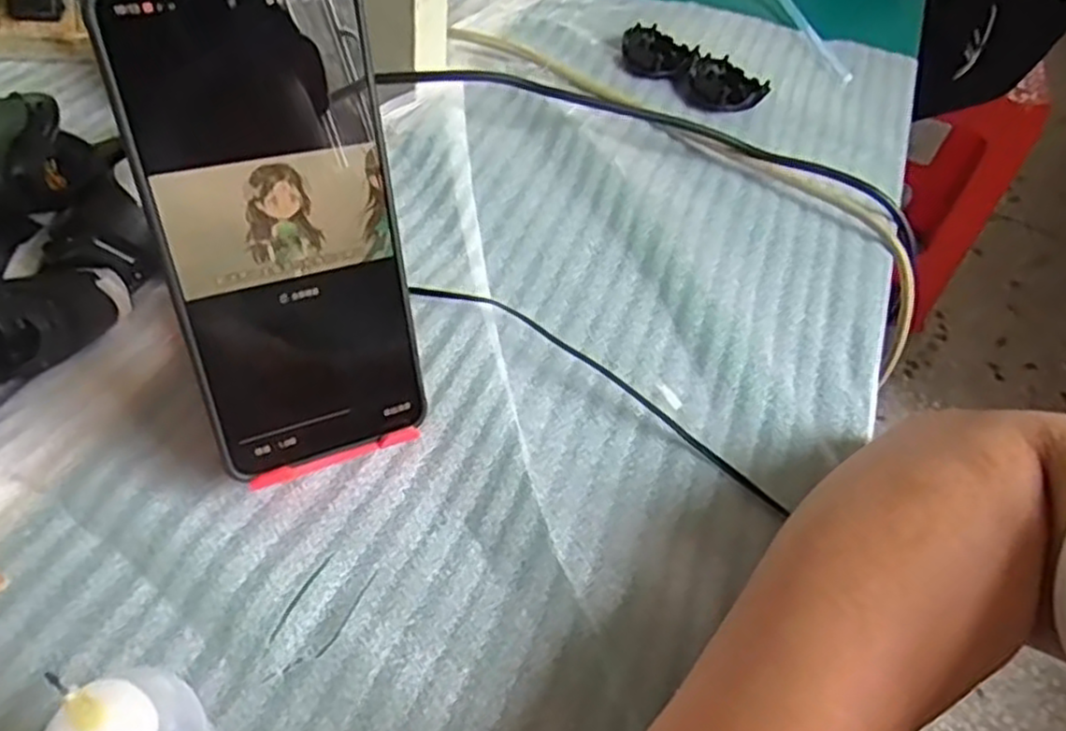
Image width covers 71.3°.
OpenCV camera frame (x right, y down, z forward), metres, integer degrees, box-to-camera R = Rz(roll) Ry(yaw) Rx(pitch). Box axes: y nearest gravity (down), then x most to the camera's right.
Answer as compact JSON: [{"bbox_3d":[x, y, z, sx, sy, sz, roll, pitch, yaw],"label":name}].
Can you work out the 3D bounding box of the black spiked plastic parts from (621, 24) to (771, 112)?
[{"bbox_3d":[0.114,-0.213,0.532,0.106,0.017,0.062,29,53,14],"label":"black spiked plastic parts"}]

